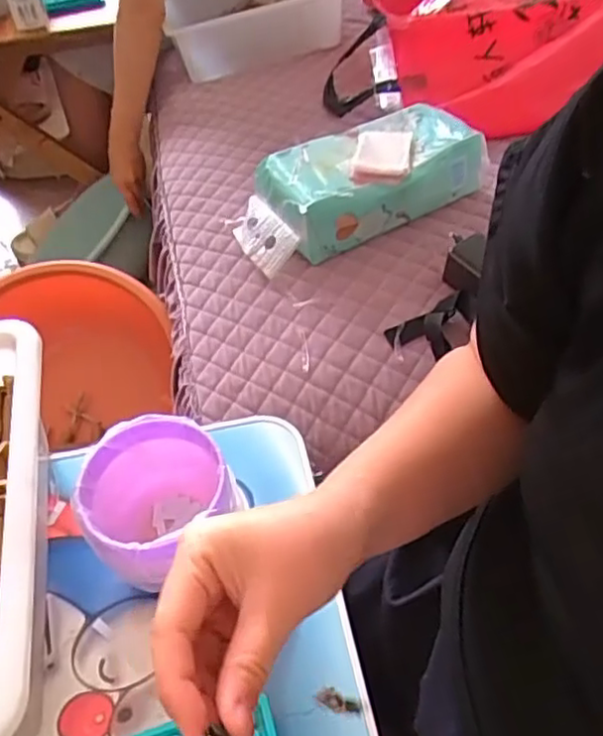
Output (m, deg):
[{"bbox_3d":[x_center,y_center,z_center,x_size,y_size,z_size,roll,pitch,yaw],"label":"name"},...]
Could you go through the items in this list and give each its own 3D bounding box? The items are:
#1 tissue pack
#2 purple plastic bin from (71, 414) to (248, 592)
[{"bbox_3d":[0.074,-0.242,0.865,0.338,0.097,0.149,-27,54,-18],"label":"tissue pack"},{"bbox_3d":[-0.110,0.107,0.508,0.109,0.087,0.102,-2,50,2],"label":"purple plastic bin"}]

